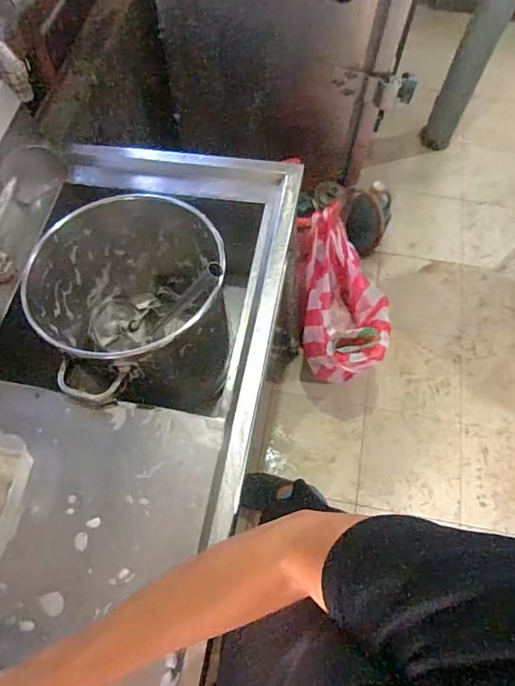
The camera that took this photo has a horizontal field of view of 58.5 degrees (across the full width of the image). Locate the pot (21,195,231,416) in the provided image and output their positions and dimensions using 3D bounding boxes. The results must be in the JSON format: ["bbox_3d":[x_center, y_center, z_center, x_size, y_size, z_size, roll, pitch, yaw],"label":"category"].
[{"bbox_3d":[-0.199,-0.051,0.809,0.296,0.277,0.328,-22,69,-10],"label":"pot"}]

